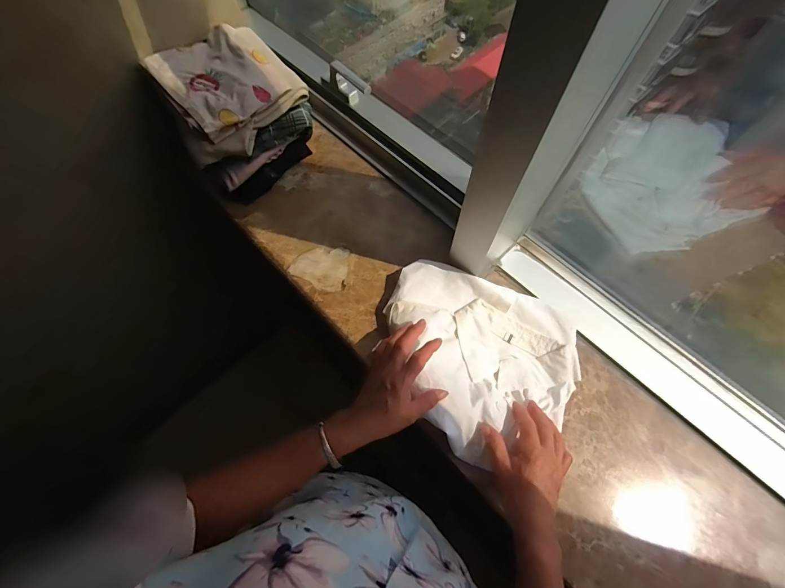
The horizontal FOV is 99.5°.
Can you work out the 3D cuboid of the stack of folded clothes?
[{"bbox_3d":[-0.301,-0.357,0.661,0.241,0.159,0.241,-40,72,-12],"label":"stack of folded clothes"}]

